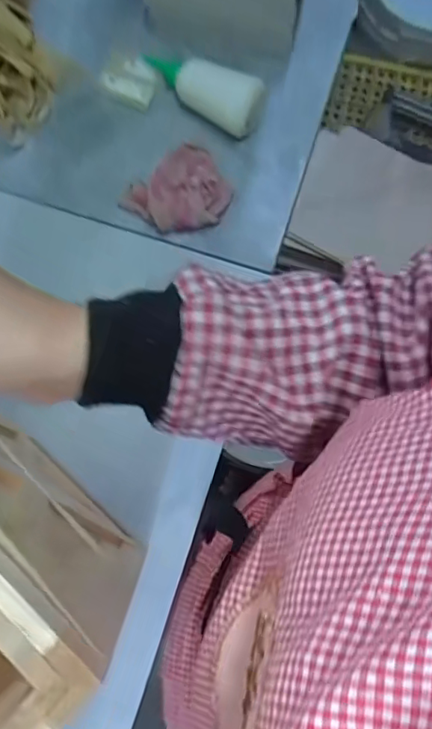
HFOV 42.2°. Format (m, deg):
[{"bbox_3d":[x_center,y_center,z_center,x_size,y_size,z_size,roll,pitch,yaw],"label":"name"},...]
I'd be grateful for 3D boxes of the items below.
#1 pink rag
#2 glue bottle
[{"bbox_3d":[-0.039,-0.197,0.658,0.109,0.029,0.095,-43,83,-8],"label":"pink rag"},{"bbox_3d":[-0.018,-0.336,0.664,0.160,0.056,0.051,31,80,5],"label":"glue bottle"}]

